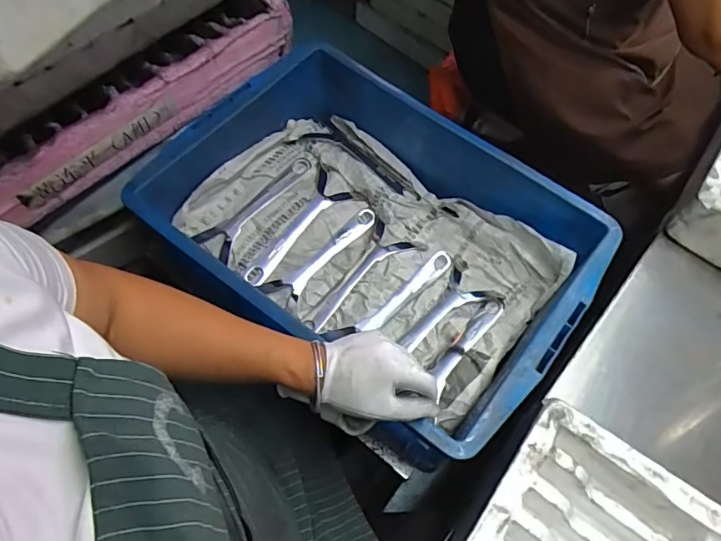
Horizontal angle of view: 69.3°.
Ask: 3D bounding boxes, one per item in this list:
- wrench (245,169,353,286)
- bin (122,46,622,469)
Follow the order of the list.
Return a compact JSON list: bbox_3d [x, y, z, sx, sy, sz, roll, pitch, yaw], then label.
[{"bbox_3d":[-0.084,-0.057,0.721,0.054,0.016,0.195,29,65,13],"label":"wrench"},{"bbox_3d":[0.012,-0.042,0.674,0.513,0.140,0.356,35,66,15],"label":"bin"}]

